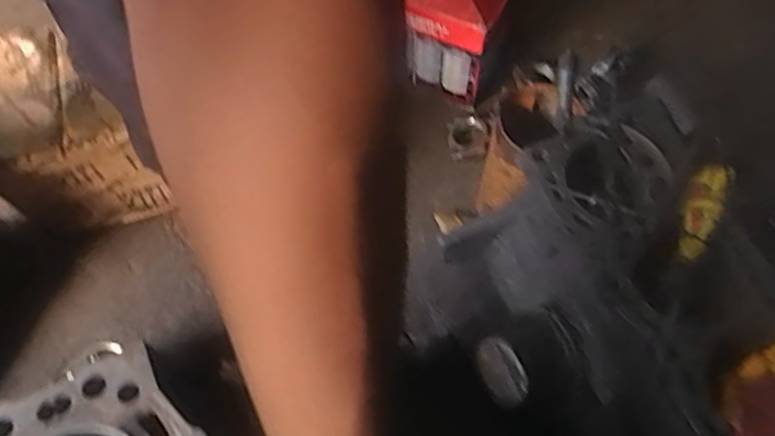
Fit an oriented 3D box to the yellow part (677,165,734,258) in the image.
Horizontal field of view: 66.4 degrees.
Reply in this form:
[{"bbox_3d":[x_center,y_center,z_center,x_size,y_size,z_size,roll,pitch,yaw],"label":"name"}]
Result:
[{"bbox_3d":[0.243,-0.005,0.460,0.025,0.029,0.078,26,65,14],"label":"yellow part"}]

